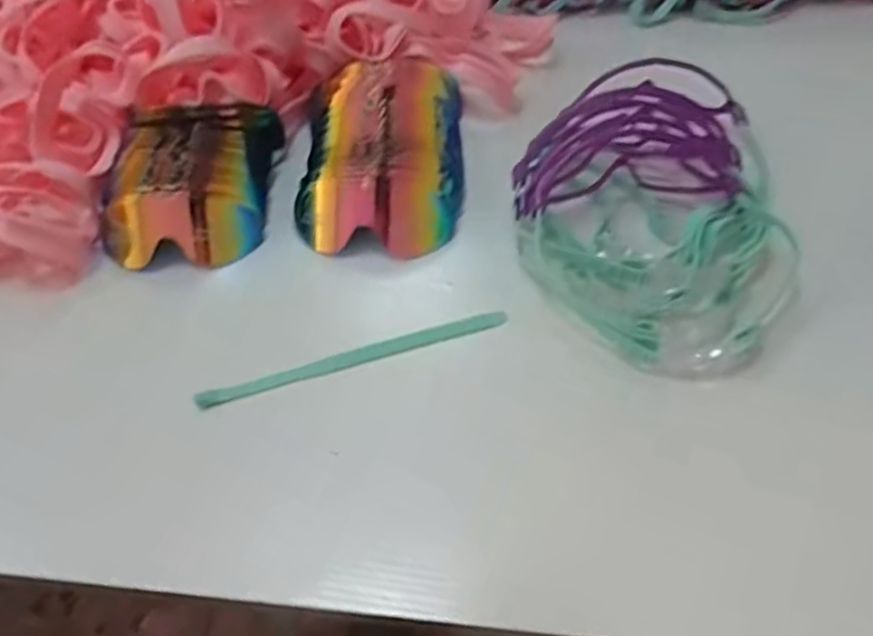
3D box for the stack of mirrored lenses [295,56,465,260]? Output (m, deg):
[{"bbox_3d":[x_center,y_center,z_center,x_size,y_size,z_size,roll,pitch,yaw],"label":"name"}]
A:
[{"bbox_3d":[-0.049,-0.152,0.588,0.139,0.059,0.220,-2,50,1],"label":"stack of mirrored lenses"}]

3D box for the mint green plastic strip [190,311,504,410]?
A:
[{"bbox_3d":[-0.054,0.028,0.457,0.212,0.012,0.012,-16,51,-10],"label":"mint green plastic strip"}]

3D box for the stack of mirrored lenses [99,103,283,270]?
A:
[{"bbox_3d":[-0.206,-0.115,0.564,0.136,0.068,0.145,-3,50,0],"label":"stack of mirrored lenses"}]

